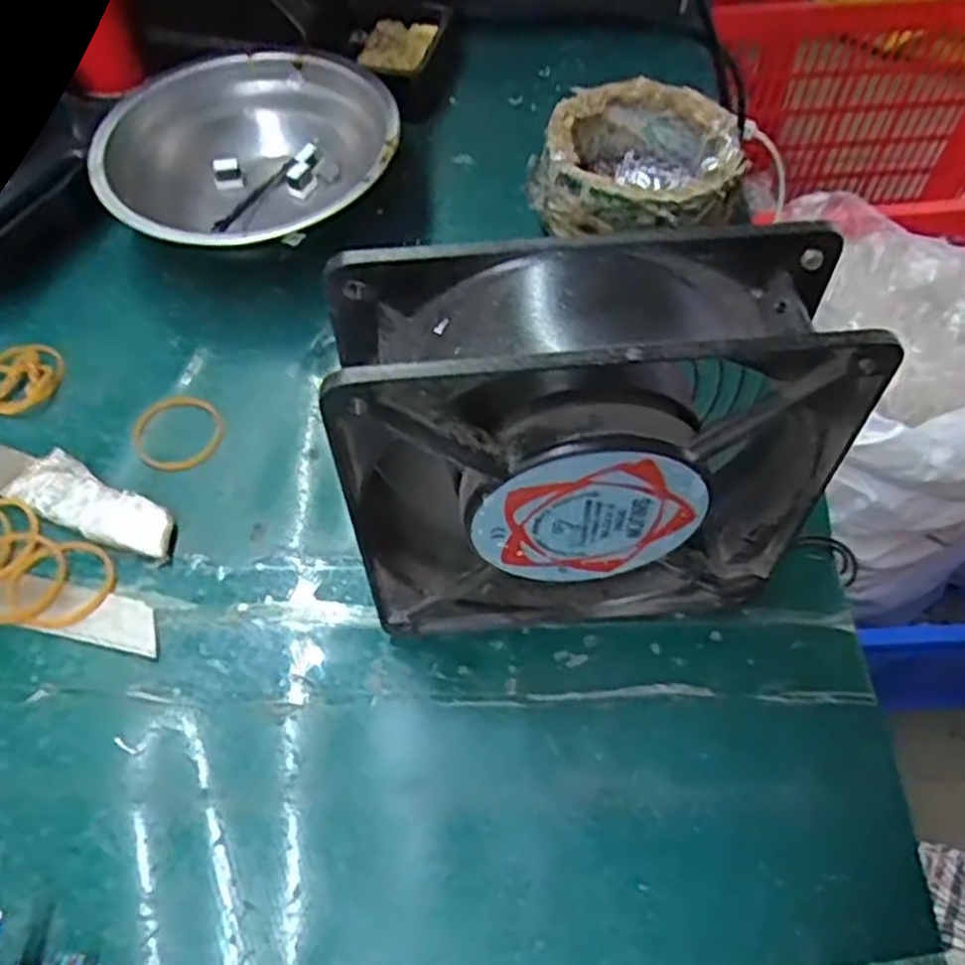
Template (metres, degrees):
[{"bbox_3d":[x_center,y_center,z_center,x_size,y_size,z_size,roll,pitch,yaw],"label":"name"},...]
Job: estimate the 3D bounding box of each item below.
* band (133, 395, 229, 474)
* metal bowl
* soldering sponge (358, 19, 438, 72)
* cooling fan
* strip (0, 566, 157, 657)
[{"bbox_3d":[-0.114,-0.020,0.293,0.033,0.004,0.034,0,57,0],"label":"band"},{"bbox_3d":[-0.100,-0.138,0.349,0.122,0.047,0.122,0,57,0],"label":"metal bowl"},{"bbox_3d":[-0.044,-0.221,0.400,0.033,0.010,0.045,11,58,7],"label":"soldering sponge"},{"bbox_3d":[0.026,-0.005,0.211,0.118,0.123,0.040,-4,57,-2],"label":"cooling fan"},{"bbox_3d":[-0.150,0.038,0.255,0.096,0.004,0.018,11,58,7],"label":"strip"}]

